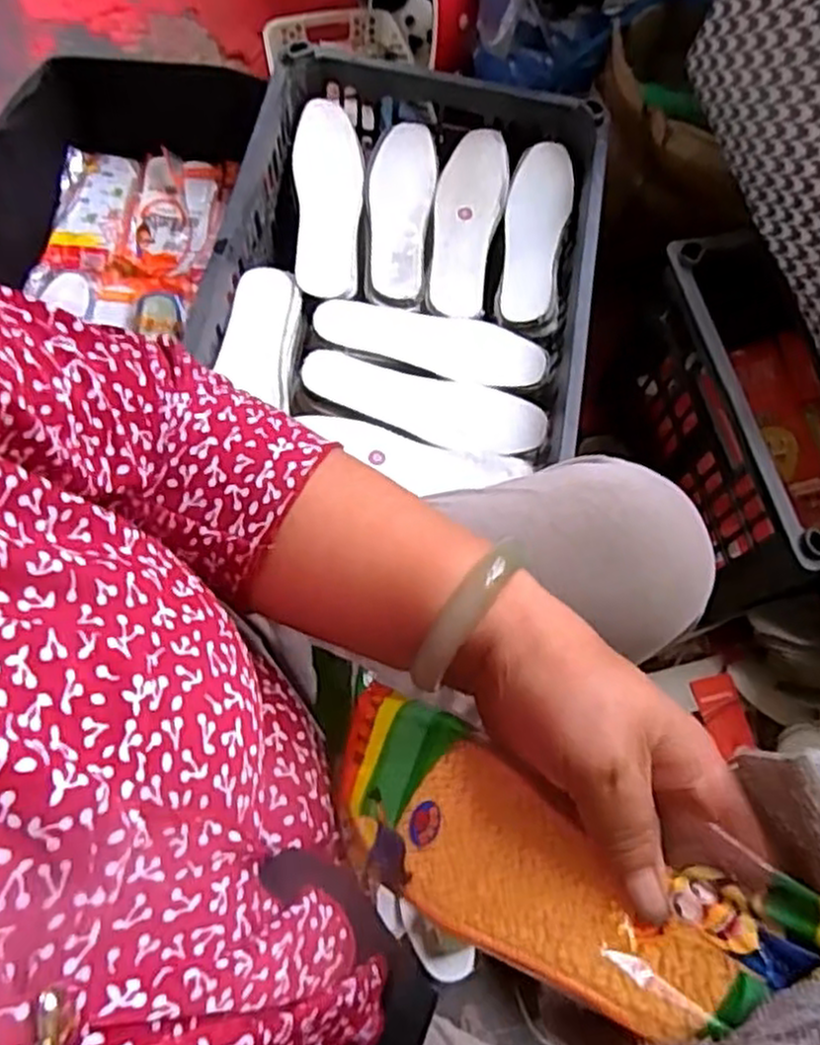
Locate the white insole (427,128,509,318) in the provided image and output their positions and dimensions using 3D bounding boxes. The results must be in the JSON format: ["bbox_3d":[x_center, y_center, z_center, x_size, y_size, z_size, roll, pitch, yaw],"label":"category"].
[{"bbox_3d":[0.058,-0.312,0.786,0.069,0.023,0.219,10,68,1],"label":"white insole"}]

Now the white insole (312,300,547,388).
[{"bbox_3d":[0.019,-0.176,0.733,0.218,0.009,0.074,17,68,4],"label":"white insole"}]

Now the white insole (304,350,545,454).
[{"bbox_3d":[0.011,-0.107,0.698,0.223,0.013,0.075,13,68,2],"label":"white insole"}]

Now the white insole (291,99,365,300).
[{"bbox_3d":[-0.085,-0.333,0.777,0.070,0.020,0.234,0,68,-3],"label":"white insole"}]

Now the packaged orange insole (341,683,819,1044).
[{"bbox_3d":[0.051,0.129,0.277,0.184,0.025,0.068,17,66,28],"label":"packaged orange insole"}]

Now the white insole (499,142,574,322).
[{"bbox_3d":[0.128,-0.298,0.774,0.062,0.020,0.209,10,68,1],"label":"white insole"}]

